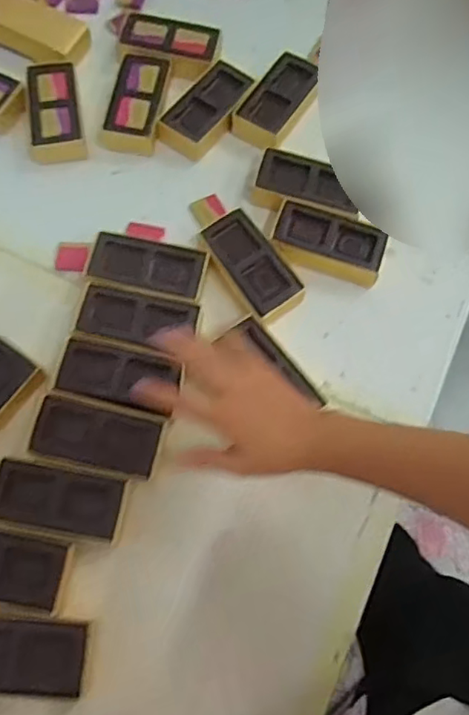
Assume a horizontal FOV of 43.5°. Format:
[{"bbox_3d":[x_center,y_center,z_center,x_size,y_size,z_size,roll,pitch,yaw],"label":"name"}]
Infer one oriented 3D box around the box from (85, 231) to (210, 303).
[{"bbox_3d":[-0.086,-0.084,0.589,0.114,0.034,0.057,11,70,2],"label":"box"}]

